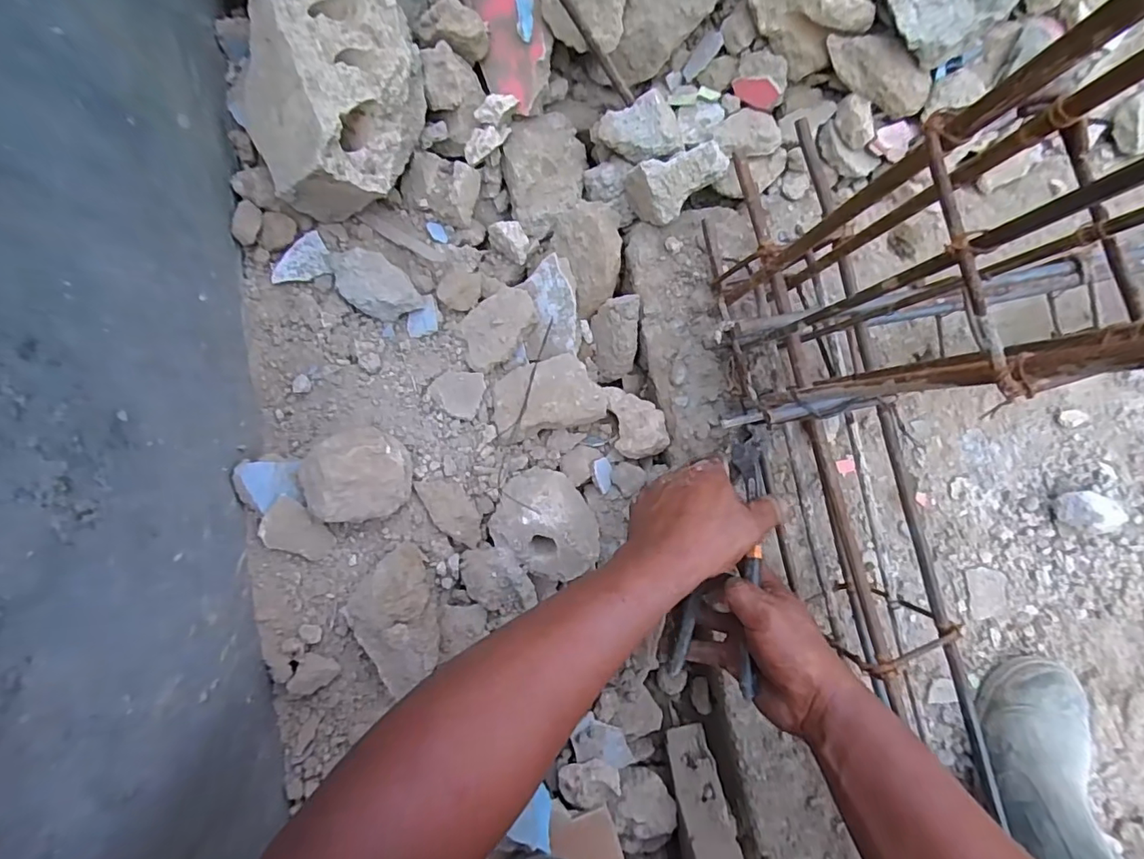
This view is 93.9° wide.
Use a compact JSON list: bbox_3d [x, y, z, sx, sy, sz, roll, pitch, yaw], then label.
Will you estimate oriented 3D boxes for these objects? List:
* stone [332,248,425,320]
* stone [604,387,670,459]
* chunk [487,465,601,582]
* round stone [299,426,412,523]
[{"bbox_3d":[-0.187,-0.136,0.505,0.085,0.024,0.052,37,89,-2],"label":"stone"},{"bbox_3d":[0.066,-0.009,0.532,0.052,0.027,0.071,-10,91,-2],"label":"stone"},{"bbox_3d":[-0.021,0.085,0.491,0.098,0.083,0.078,36,89,-2],"label":"chunk"},{"bbox_3d":[-0.175,0.036,0.430,0.075,0.053,0.073,0,90,-2],"label":"round stone"}]

